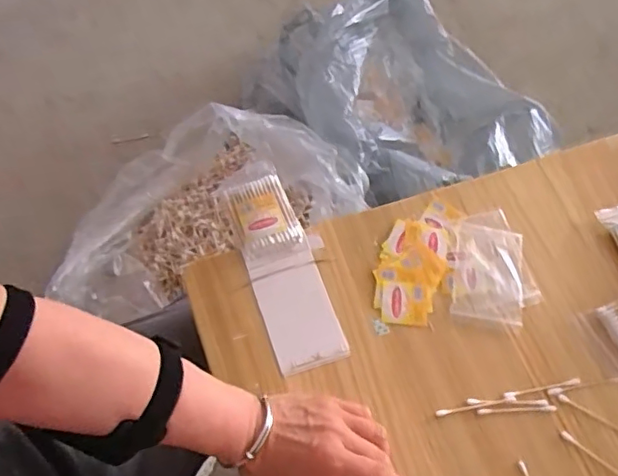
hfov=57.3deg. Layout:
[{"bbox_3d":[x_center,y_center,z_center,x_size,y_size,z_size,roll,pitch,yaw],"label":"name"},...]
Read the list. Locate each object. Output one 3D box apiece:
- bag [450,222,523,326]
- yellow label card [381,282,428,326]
[{"bbox_3d":[0.164,0.030,0.517,0.061,0.007,0.089,11,66,-1],"label":"bag"},{"bbox_3d":[0.085,0.058,0.503,0.039,0.004,0.038,3,66,-4],"label":"yellow label card"}]

